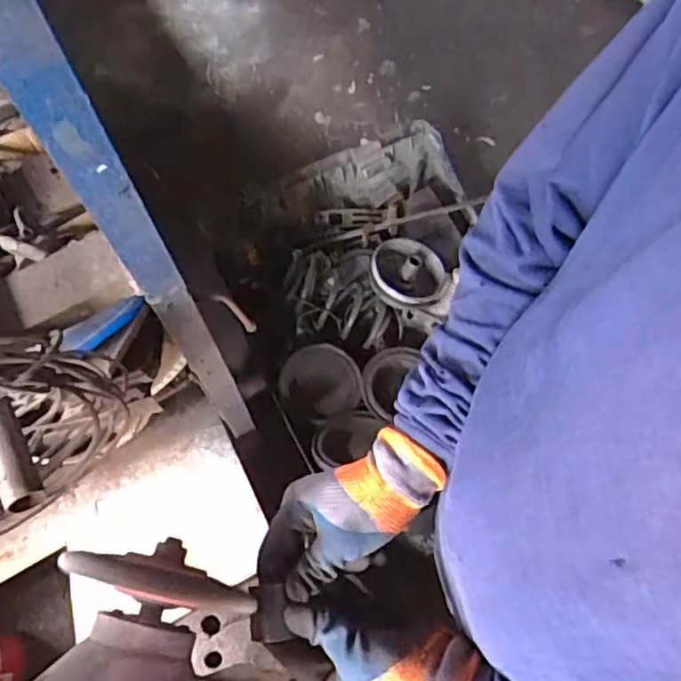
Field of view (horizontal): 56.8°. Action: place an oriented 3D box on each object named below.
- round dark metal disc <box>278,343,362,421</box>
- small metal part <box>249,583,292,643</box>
[{"bbox_3d":[-0.046,0.093,1.477,0.184,0.037,0.177,0,69,0],"label":"round dark metal disc"},{"bbox_3d":[-0.052,0.199,0.461,0.027,0.006,0.039,-6,69,-2],"label":"small metal part"}]

